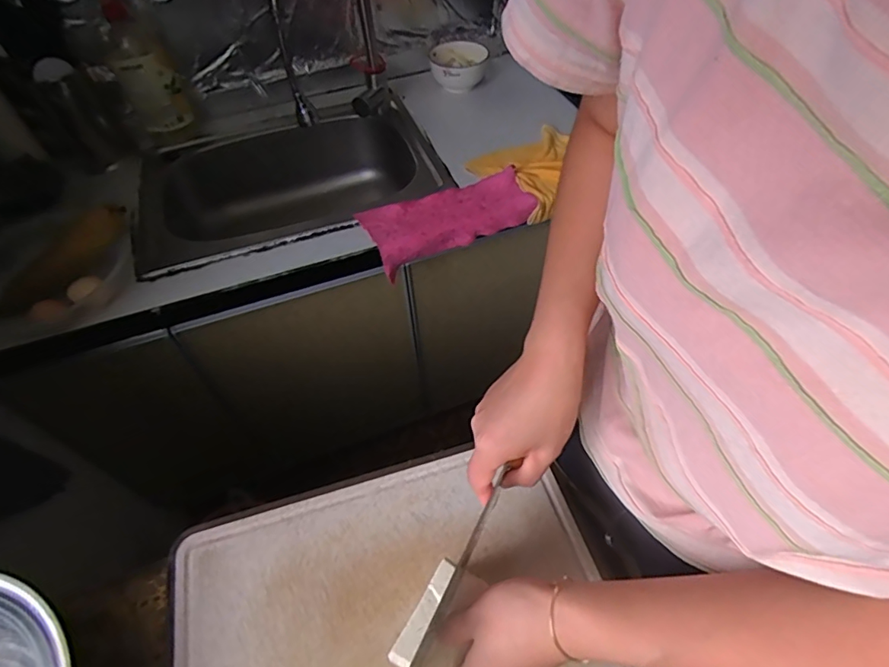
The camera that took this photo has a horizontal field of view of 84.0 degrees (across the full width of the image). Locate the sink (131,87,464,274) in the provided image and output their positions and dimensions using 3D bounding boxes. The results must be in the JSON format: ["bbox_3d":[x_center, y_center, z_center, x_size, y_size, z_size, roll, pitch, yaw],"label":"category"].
[{"bbox_3d":[-0.283,-0.242,0.960,0.542,0.166,0.357,-16,53,-9],"label":"sink"}]

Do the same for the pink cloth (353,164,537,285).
[{"bbox_3d":[0.006,-0.201,0.837,0.279,0.036,0.118,-24,76,-11],"label":"pink cloth"}]

